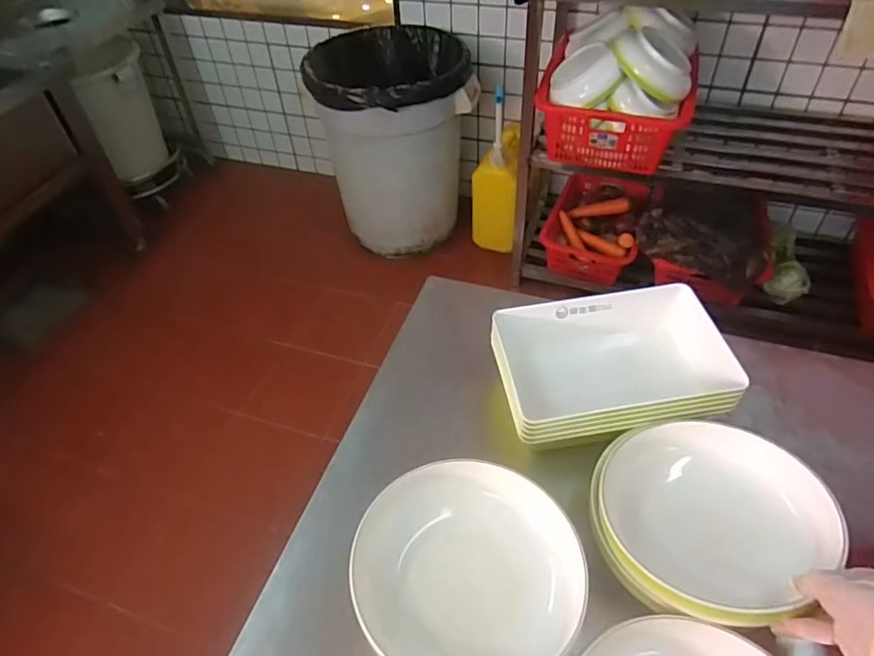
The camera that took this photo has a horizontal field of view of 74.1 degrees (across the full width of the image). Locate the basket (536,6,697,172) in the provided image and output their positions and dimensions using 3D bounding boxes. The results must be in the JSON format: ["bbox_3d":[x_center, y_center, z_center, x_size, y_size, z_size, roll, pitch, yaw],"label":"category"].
[{"bbox_3d":[0.524,-0.716,1.675,0.406,0.312,0.418,12,48,14],"label":"basket"}]

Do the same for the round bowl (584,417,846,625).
[{"bbox_3d":[0.307,0.225,0.661,0.246,0.085,0.210,8,47,10],"label":"round bowl"}]

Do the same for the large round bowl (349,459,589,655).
[{"bbox_3d":[0.033,0.257,0.607,0.233,0.067,0.216,2,46,5],"label":"large round bowl"}]

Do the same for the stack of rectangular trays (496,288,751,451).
[{"bbox_3d":[0.238,0.057,0.813,0.286,0.098,0.219,-6,46,-2],"label":"stack of rectangular trays"}]

